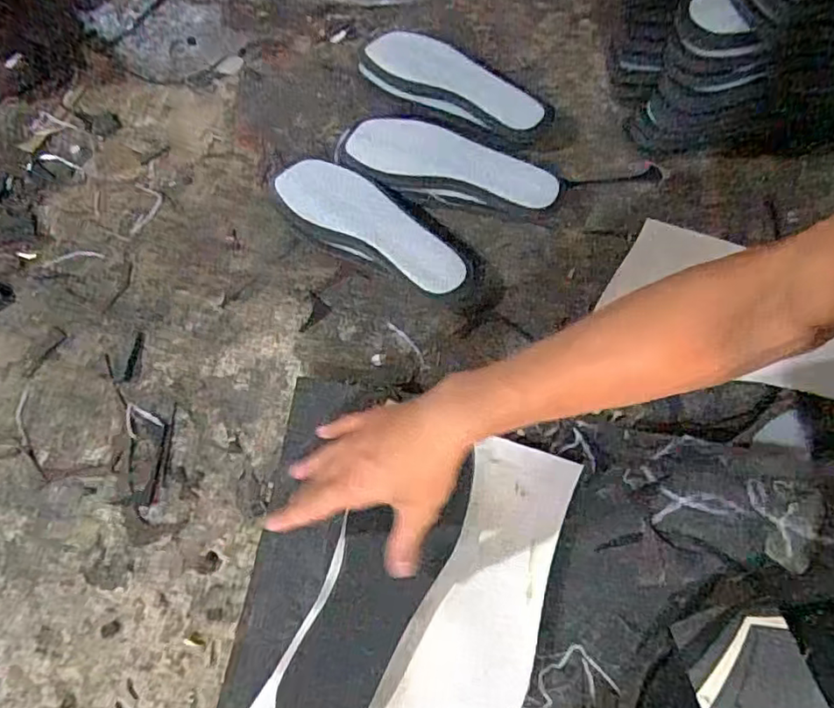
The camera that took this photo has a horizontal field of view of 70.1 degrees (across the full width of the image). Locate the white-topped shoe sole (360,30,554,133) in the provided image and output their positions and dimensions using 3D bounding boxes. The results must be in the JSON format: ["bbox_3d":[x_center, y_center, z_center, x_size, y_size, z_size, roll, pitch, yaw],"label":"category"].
[{"bbox_3d":[0.046,-0.328,0.731,0.243,0.054,0.075,25,65,15],"label":"white-topped shoe sole"}]

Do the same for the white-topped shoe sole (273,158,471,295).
[{"bbox_3d":[-0.048,-0.134,0.642,0.242,0.039,0.088,34,69,14],"label":"white-topped shoe sole"}]

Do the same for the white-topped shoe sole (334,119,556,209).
[{"bbox_3d":[0.036,-0.213,0.676,0.252,0.035,0.088,11,65,5],"label":"white-topped shoe sole"}]

